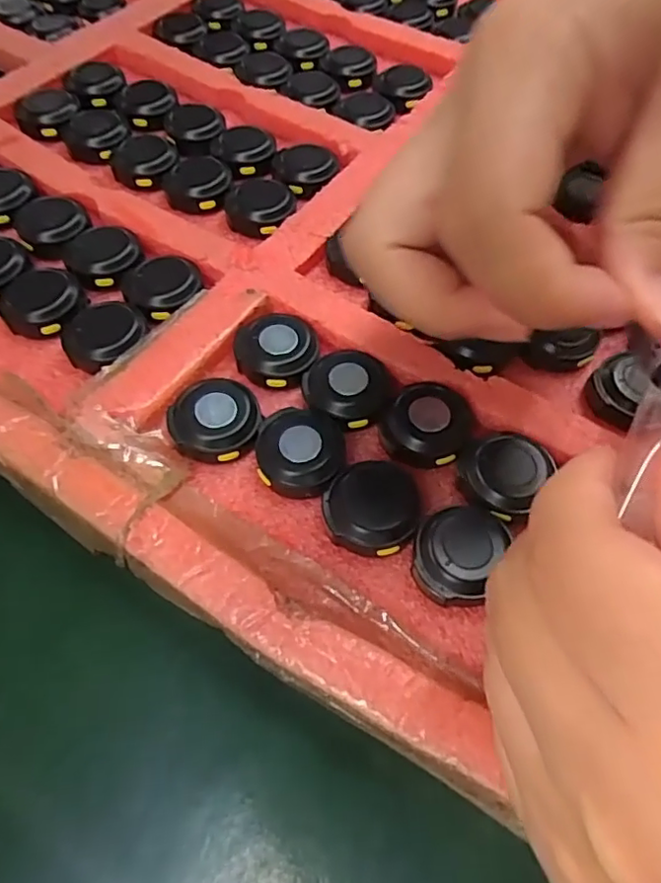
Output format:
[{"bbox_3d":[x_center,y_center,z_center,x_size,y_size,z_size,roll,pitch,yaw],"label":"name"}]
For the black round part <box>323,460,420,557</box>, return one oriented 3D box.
[{"bbox_3d":[0.013,0.021,0.191,0.029,0.011,0.028,0,59,-1],"label":"black round part"}]

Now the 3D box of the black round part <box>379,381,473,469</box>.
[{"bbox_3d":[0.033,-0.005,0.206,0.028,0.013,0.027,0,61,0],"label":"black round part"}]

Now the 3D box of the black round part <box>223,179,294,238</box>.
[{"bbox_3d":[-0.032,-0.104,0.265,0.030,0.009,0.030,0,61,0],"label":"black round part"}]

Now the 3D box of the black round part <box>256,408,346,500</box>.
[{"bbox_3d":[-0.010,0.004,0.199,0.028,0.013,0.031,0,61,-1],"label":"black round part"}]

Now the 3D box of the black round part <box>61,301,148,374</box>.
[{"bbox_3d":[-0.085,-0.040,0.225,0.029,0.007,0.031,0,61,0],"label":"black round part"}]

